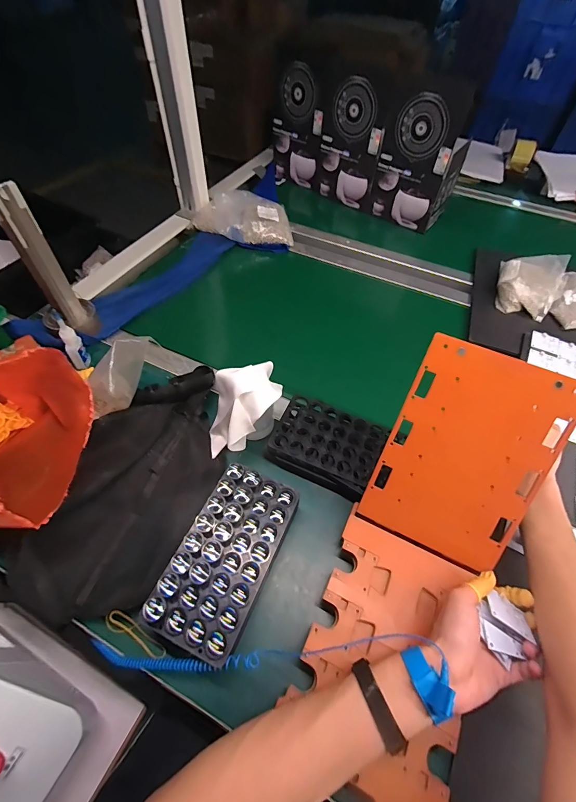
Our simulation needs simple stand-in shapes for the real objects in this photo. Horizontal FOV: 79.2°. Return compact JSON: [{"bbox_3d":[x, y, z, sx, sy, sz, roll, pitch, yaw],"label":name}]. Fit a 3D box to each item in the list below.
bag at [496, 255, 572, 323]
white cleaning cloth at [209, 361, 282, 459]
[{"bbox_3d":[0.516,-0.252,0.743,0.122,0.056,0.168,22,57,13],"label":"bag"},{"bbox_3d":[-0.062,0.012,0.495,0.108,0.100,0.092,-4,55,-5],"label":"white cleaning cloth"}]

